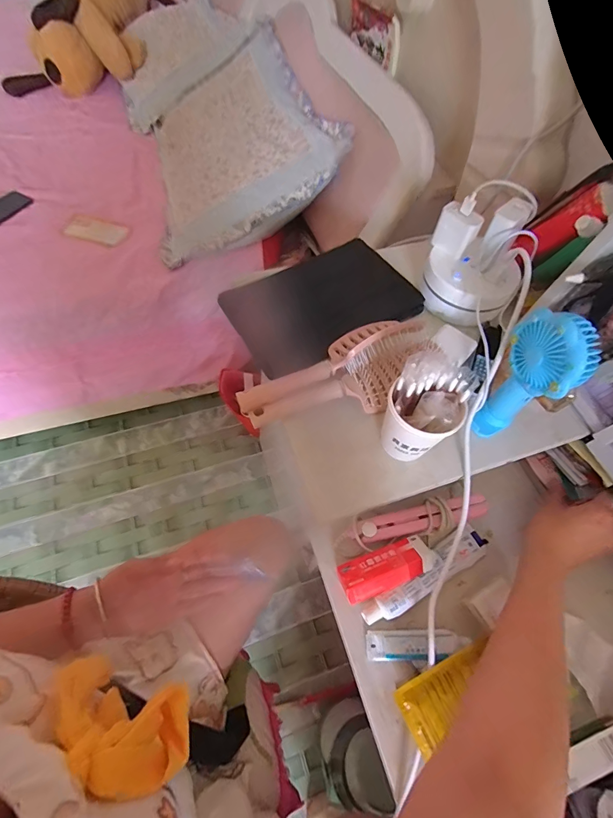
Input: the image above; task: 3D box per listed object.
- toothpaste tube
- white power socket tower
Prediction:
[{"bbox_3d":[0.144,0.192,0.440,0.183,0.025,0.038,-24,65,-17],"label":"toothpaste tube"},{"bbox_3d":[0.226,-0.194,0.500,0.120,0.108,0.123,2,60,-3],"label":"white power socket tower"}]

